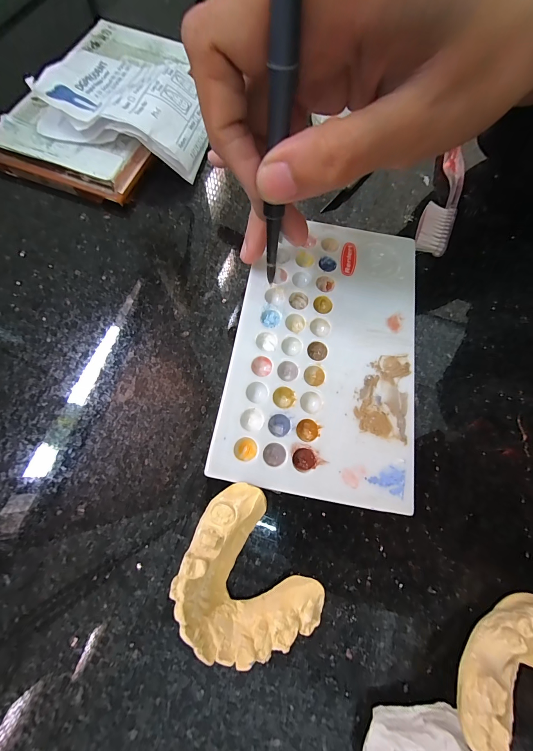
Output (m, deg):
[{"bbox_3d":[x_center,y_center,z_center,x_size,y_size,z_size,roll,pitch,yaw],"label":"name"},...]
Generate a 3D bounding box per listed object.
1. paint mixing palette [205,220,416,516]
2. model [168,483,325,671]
[{"bbox_3d":[0.031,-0.016,0.161,0.092,0.014,0.149,11,71,0],"label":"paint mixing palette"},{"bbox_3d":[-0.010,0.081,0.119,0.047,0.022,0.062,-31,74,-12],"label":"model"}]

